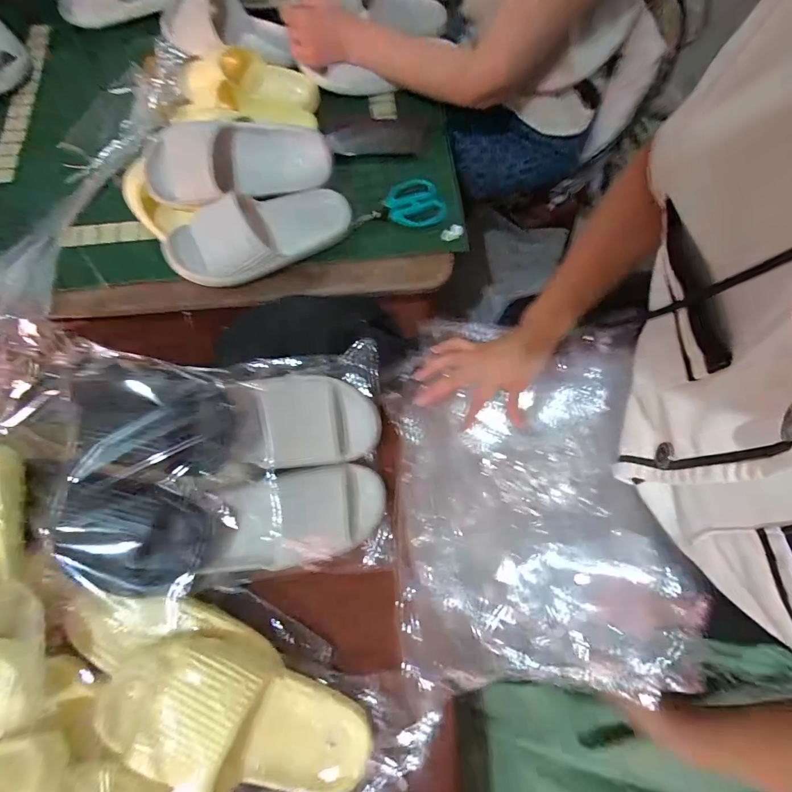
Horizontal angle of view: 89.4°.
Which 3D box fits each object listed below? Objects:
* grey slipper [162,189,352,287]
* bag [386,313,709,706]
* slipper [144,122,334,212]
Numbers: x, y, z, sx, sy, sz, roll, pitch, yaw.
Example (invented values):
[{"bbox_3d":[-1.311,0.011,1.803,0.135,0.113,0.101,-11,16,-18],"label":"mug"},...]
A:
[{"bbox_3d":[-0.190,-0.229,0.570,0.268,0.074,0.105,-17,74,-3],"label":"grey slipper"},{"bbox_3d":[0.139,0.096,0.465,0.282,0.088,0.421,-5,74,1],"label":"bag"},{"bbox_3d":[-0.222,-0.322,0.573,0.258,0.092,0.109,-11,74,-1],"label":"slipper"}]

